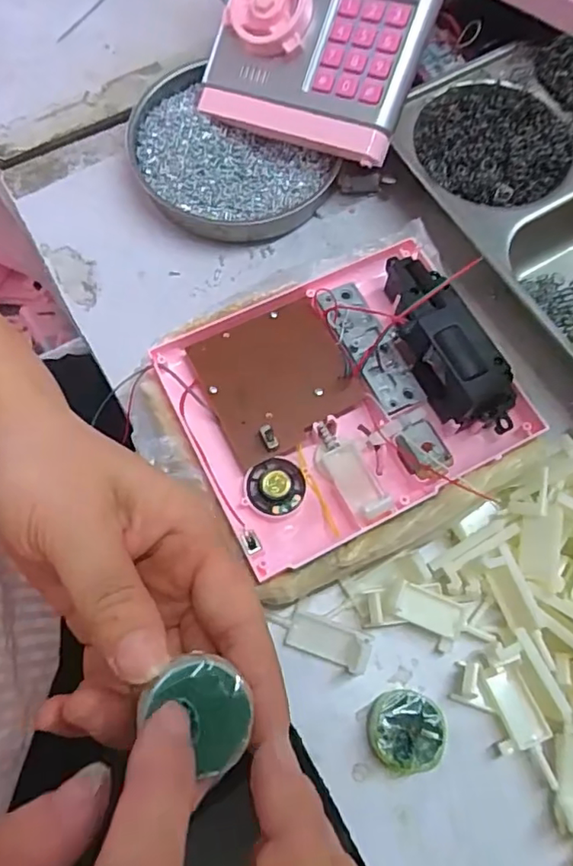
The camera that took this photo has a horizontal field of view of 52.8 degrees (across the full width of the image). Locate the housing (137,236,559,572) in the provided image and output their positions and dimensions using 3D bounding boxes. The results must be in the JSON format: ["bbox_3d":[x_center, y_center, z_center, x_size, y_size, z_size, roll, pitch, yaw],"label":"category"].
[{"bbox_3d":[0.029,-0.019,0.296,0.160,0.051,0.133,-25,73,-8],"label":"housing"}]

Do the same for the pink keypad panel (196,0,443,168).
[{"bbox_3d":[0.025,-0.259,0.341,0.125,0.024,0.160,24,99,12],"label":"pink keypad panel"}]

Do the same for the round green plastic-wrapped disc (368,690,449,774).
[{"bbox_3d":[0.056,0.140,0.269,0.034,0.017,0.036,0,71,0],"label":"round green plastic-wrapped disc"}]

